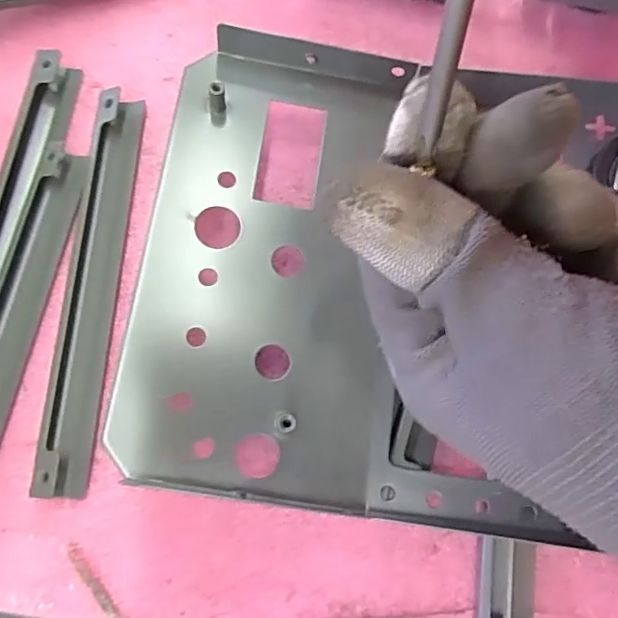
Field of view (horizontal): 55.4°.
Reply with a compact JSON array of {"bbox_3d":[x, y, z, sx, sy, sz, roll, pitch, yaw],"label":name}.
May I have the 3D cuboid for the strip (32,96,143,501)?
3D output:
[{"bbox_3d":[-0.078,-0.011,0.210,0.015,0.018,0.146,3,75,2],"label":"strip"}]

